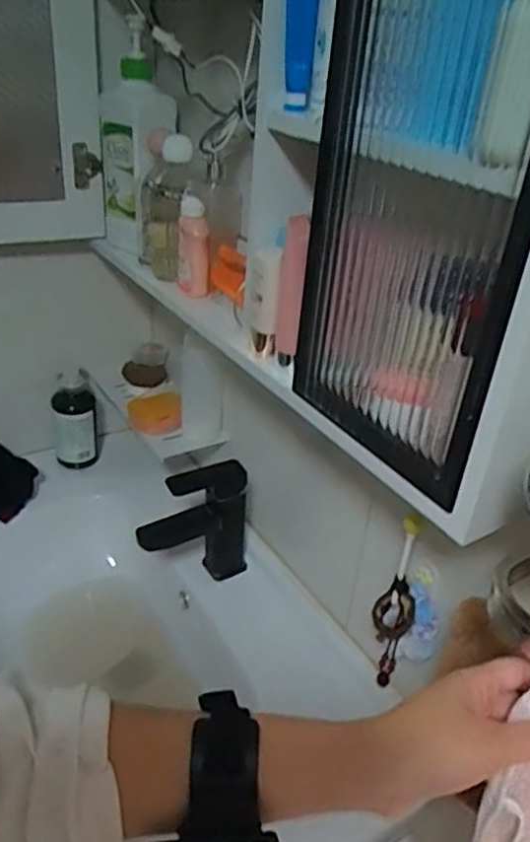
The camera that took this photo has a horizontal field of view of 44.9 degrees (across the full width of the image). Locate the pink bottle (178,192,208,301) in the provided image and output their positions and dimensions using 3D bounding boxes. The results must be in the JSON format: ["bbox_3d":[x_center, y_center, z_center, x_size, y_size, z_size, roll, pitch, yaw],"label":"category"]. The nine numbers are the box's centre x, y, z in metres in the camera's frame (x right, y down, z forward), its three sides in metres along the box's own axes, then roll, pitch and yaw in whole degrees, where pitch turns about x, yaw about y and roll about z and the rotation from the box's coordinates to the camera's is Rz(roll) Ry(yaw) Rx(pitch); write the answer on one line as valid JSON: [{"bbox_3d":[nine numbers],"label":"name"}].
[{"bbox_3d":[-0.087,-0.210,0.779,0.034,0.110,0.046,0,32,-9],"label":"pink bottle"}]

